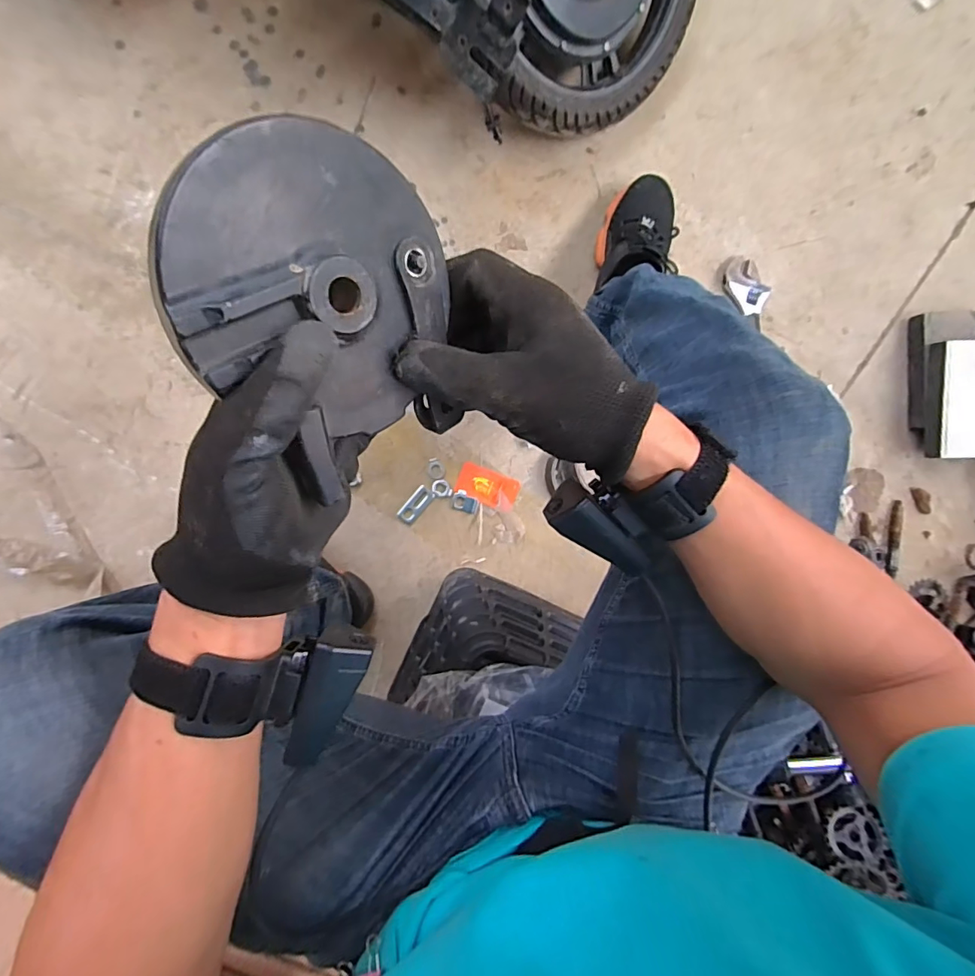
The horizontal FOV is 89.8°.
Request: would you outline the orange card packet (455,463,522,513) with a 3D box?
[{"bbox_3d":[0.001,-0.001,0.739,0.092,0.004,0.050,21,90,-9],"label":"orange card packet"}]

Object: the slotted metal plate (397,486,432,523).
[{"bbox_3d":[-0.106,0.026,0.722,0.026,0.004,0.059,40,87,-8],"label":"slotted metal plate"}]

